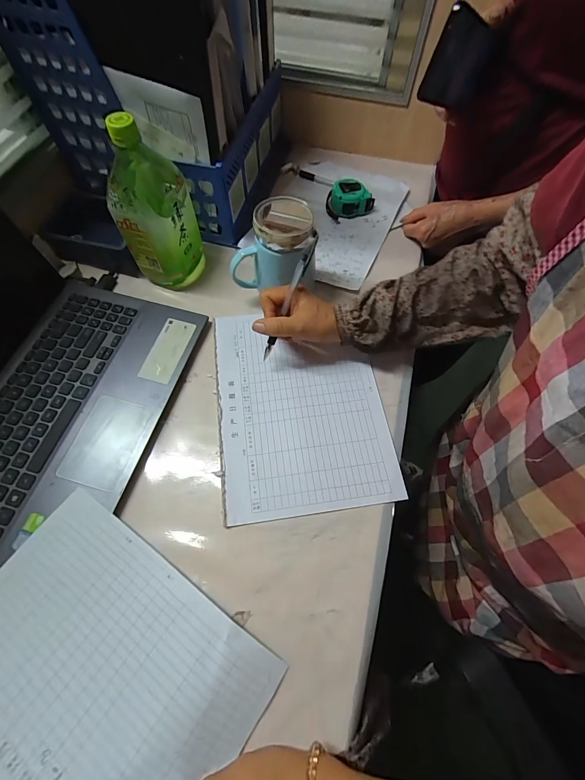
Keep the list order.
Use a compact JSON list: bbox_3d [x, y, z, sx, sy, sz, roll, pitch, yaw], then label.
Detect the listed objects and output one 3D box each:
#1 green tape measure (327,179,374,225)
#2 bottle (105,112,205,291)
[{"bbox_3d":[0.096,-0.339,0.581,0.073,0.039,0.062,-20,67,-11],"label":"green tape measure"},{"bbox_3d":[-0.185,-0.245,0.436,0.088,0.192,0.094,-3,65,-4],"label":"bottle"}]

